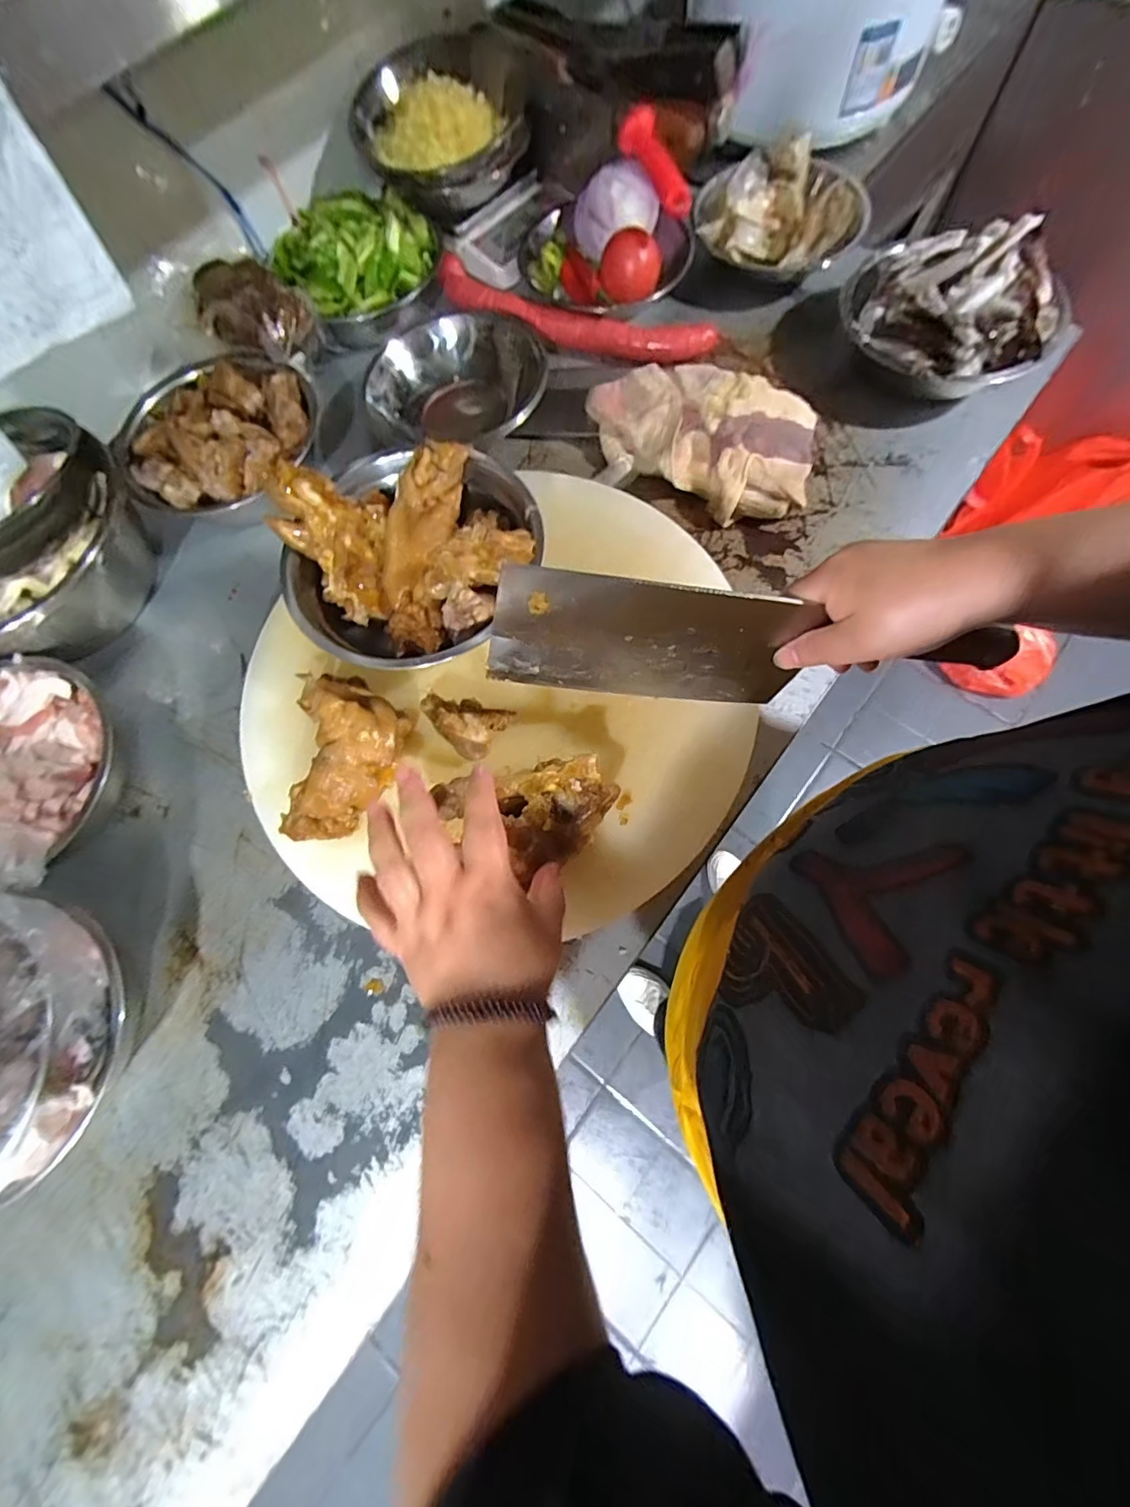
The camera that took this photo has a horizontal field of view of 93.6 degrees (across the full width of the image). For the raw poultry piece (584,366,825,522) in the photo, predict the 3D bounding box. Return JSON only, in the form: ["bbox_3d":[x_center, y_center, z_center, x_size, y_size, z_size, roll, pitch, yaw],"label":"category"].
[{"bbox_3d":[0.130,-0.313,0.518,0.228,0.056,0.135,16,74,9],"label":"raw poultry piece"}]

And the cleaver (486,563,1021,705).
[{"bbox_3d":[0.114,-0.064,0.339,0.315,0.097,0.024,3,74,-9],"label":"cleaver"}]

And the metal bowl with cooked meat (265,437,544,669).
[{"bbox_3d":[-0.125,-0.159,0.429,0.183,0.085,0.197,-1,72,4],"label":"metal bowl with cooked meat"}]

